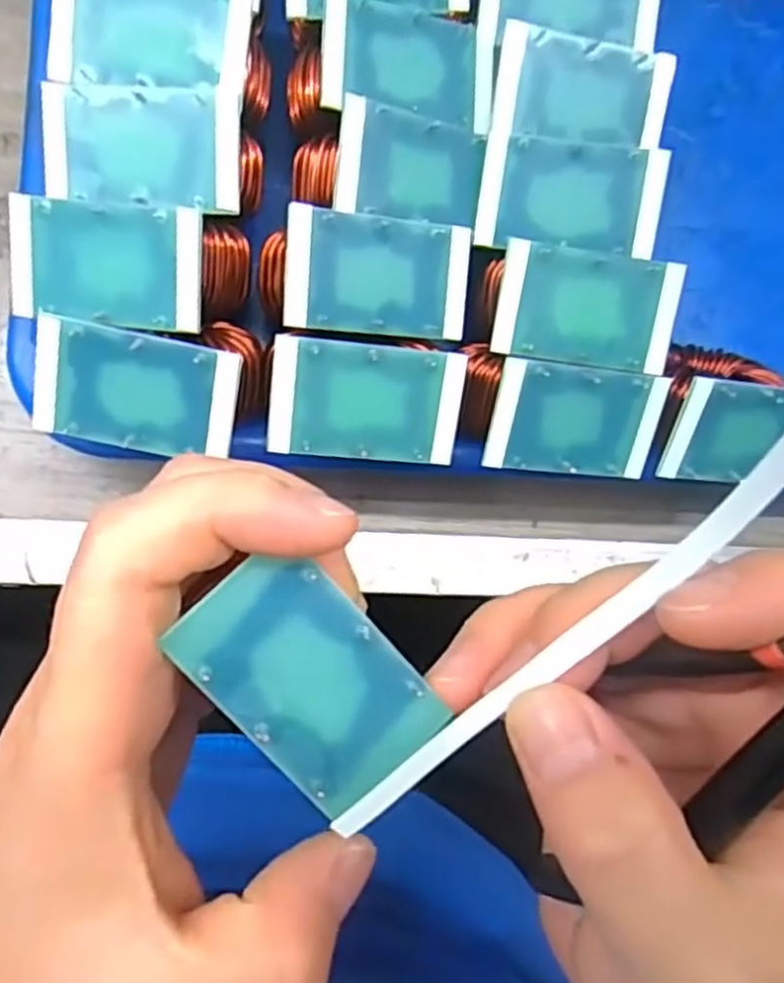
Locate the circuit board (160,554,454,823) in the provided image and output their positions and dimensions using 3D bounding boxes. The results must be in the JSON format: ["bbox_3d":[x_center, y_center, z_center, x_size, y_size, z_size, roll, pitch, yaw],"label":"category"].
[{"bbox_3d":[-0.015,0.034,0.140,0.029,0.004,0.047,-42,100,-13],"label":"circuit board"}]

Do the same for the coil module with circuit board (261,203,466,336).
[{"bbox_3d":[-0.006,-0.057,0.200,0.054,0.016,0.029,0,88,-8],"label":"coil module with circuit board"}]

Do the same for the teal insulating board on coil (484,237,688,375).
[{"bbox_3d":[0.052,-0.051,0.207,0.052,0.004,0.030,7,103,-6],"label":"teal insulating board on coil"}]

